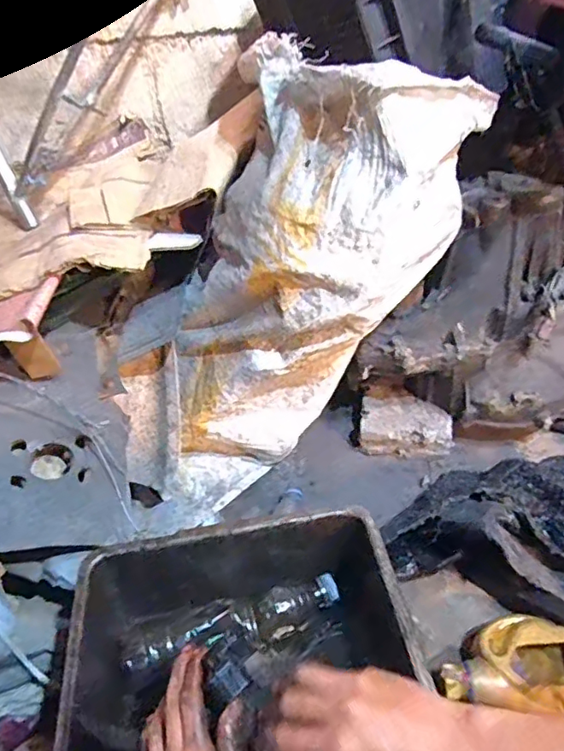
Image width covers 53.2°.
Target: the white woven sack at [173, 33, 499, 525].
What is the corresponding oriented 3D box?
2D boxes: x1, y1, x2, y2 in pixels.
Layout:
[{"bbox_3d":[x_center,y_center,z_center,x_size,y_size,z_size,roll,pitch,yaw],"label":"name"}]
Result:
[{"bbox_3d":[0.022,-0.072,0.838,0.316,0.731,0.172,17,38,-14],"label":"white woven sack"}]

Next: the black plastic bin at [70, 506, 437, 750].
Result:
[{"bbox_3d":[-0.024,0.316,0.495,0.321,0.123,0.420,-10,41,-6],"label":"black plastic bin"}]

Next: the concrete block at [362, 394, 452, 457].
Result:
[{"bbox_3d":[0.230,0.092,1.050,0.164,0.054,0.105,3,41,9],"label":"concrete block"}]

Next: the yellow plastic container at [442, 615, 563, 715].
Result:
[{"bbox_3d":[0.322,0.374,0.723,0.223,0.058,0.112,4,41,10],"label":"yellow plastic container"}]

